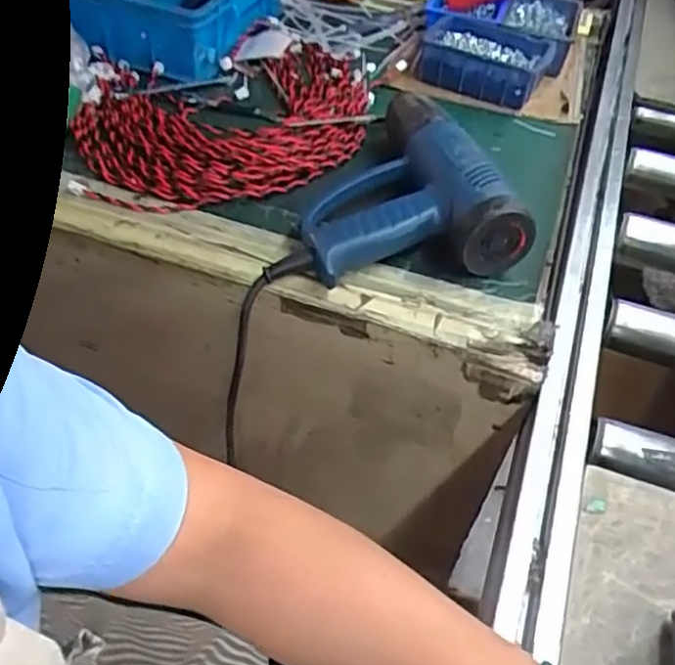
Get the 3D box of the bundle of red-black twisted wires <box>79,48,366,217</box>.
[{"bbox_3d":[-0.109,-0.234,0.750,0.319,0.023,0.297,-11,47,-16],"label":"bundle of red-black twisted wires"}]

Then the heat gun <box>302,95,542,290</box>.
[{"bbox_3d":[0.050,-0.146,0.635,0.180,0.068,0.233,-4,45,-11],"label":"heat gun"}]

